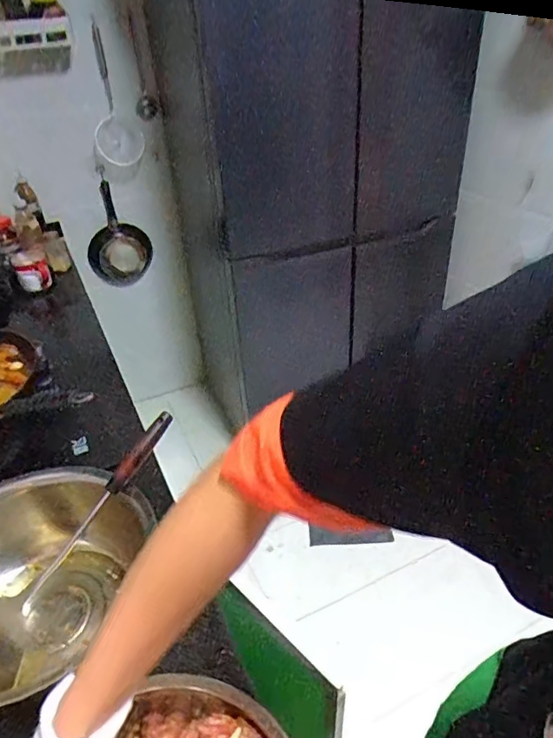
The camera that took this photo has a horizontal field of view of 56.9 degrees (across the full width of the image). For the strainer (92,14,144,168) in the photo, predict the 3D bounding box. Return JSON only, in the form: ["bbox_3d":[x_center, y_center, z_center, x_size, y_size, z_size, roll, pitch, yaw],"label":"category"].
[{"bbox_3d":[-0.495,-0.808,1.538,0.139,0.361,0.035,-14,35,-15],"label":"strainer"}]

